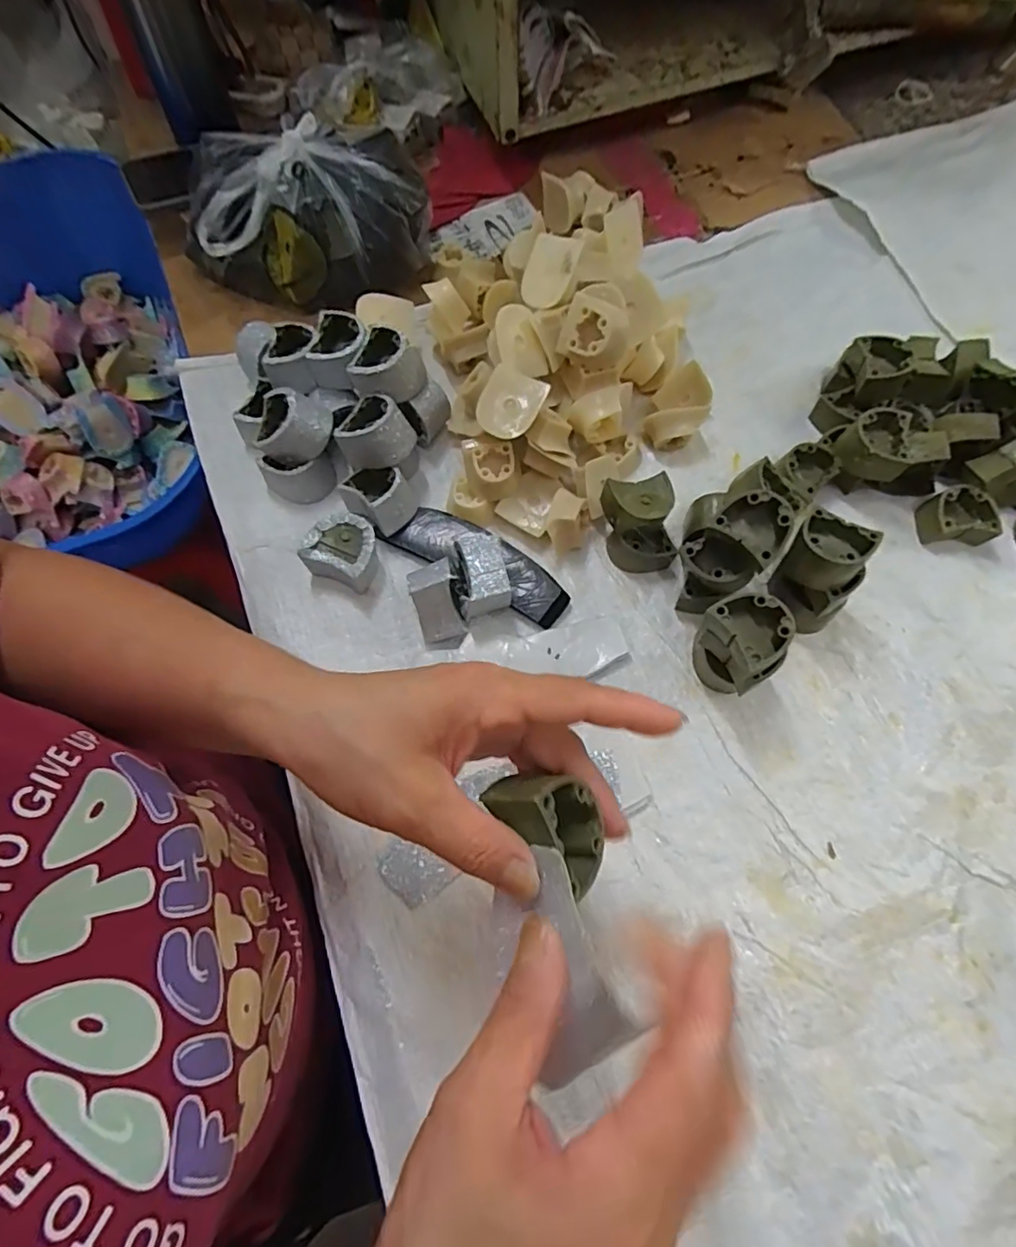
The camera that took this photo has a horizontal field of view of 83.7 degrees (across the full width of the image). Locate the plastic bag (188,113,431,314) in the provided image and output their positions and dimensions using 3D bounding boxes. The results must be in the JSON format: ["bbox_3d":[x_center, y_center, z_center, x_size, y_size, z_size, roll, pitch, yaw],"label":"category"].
[{"bbox_3d":[-0.181,-0.355,0.497,0.213,0.090,0.135,-15,70,-7],"label":"plastic bag"}]

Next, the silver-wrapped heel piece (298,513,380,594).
[{"bbox_3d":[-0.121,-0.054,0.421,0.052,0.036,0.044,17,70,7],"label":"silver-wrapped heel piece"}]

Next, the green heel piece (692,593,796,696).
[{"bbox_3d":[0.146,0.017,0.364,0.038,0.080,0.048,-29,71,-10],"label":"green heel piece"}]

